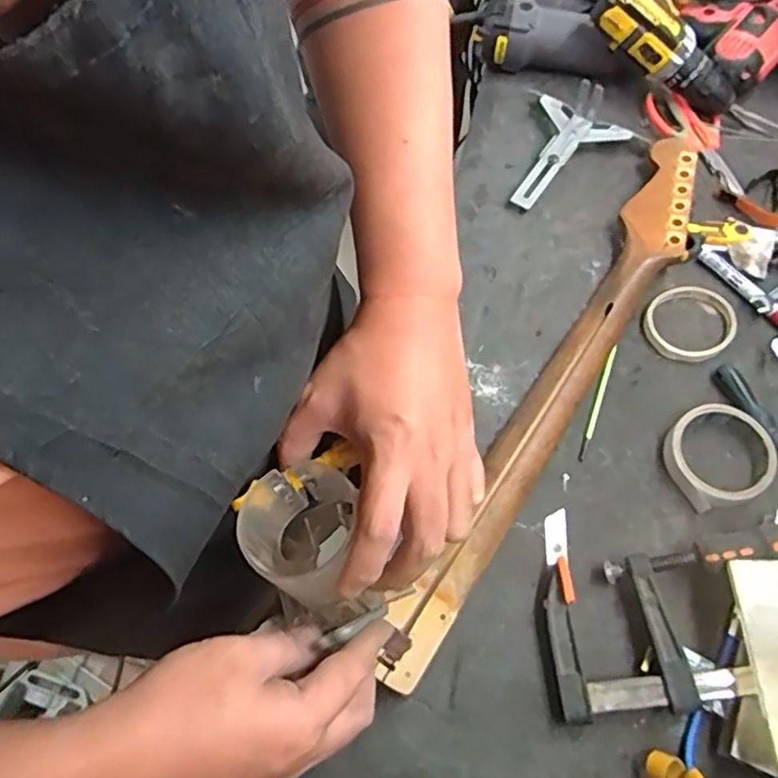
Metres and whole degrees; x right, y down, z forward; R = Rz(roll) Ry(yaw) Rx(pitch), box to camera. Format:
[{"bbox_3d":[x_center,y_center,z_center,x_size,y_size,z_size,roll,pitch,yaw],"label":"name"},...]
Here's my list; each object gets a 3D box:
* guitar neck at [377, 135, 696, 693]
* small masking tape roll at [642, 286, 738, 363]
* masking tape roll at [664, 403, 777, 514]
[{"bbox_3d":[0.174,-0.017,0.615,0.064,0.034,0.637,29,68,16],"label":"guitar neck"},{"bbox_3d":[0.304,-0.067,0.640,0.091,0.017,0.077,-18,65,-6],"label":"small masking tape roll"},{"bbox_3d":[0.299,0.058,0.577,0.090,0.028,0.090,-1,64,2],"label":"masking tape roll"}]

